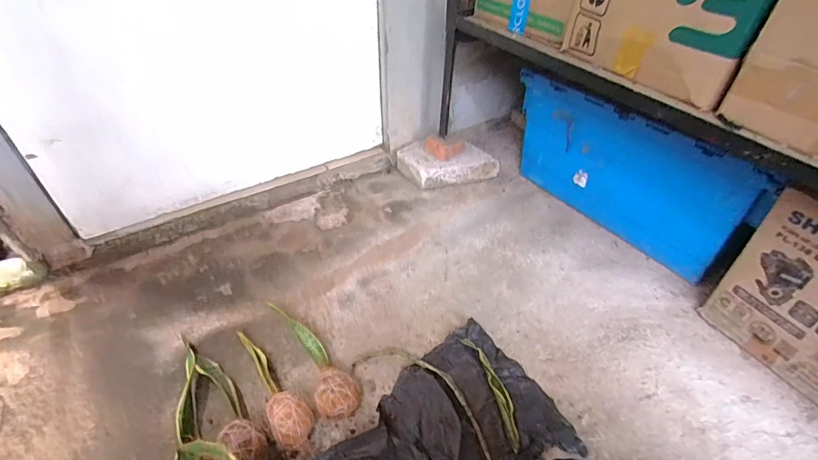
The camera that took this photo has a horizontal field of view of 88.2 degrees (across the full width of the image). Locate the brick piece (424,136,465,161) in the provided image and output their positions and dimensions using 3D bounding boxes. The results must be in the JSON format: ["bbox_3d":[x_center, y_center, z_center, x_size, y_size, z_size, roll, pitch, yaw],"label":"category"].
[{"bbox_3d":[0.099,-0.244,1.215,0.101,0.032,0.092,0,42,0],"label":"brick piece"}]

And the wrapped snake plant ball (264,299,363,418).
[{"bbox_3d":[-0.164,0.237,0.762,0.078,0.057,0.243,-25,45,-25],"label":"wrapped snake plant ball"}]

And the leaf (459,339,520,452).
[{"bbox_3d":[0.148,0.274,0.732,0.033,0.008,0.209,-12,41,-12],"label":"leaf"}]

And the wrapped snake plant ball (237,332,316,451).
[{"bbox_3d":[-0.242,0.260,0.738,0.065,0.056,0.273,-25,45,-26],"label":"wrapped snake plant ball"}]

